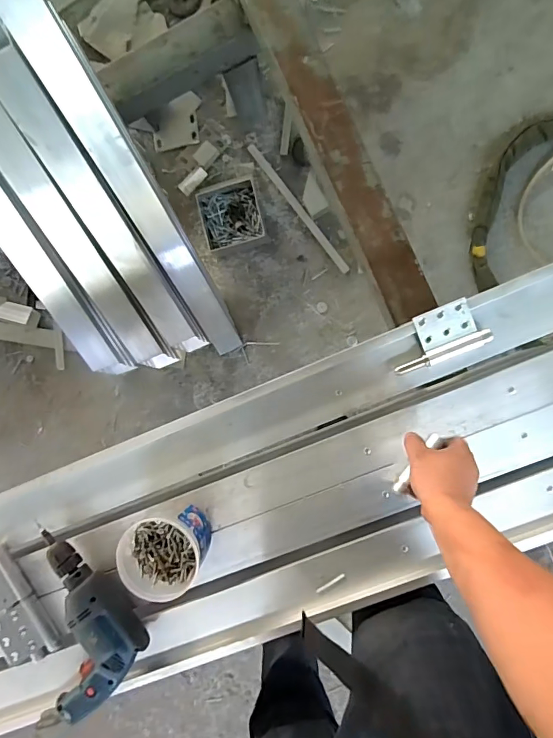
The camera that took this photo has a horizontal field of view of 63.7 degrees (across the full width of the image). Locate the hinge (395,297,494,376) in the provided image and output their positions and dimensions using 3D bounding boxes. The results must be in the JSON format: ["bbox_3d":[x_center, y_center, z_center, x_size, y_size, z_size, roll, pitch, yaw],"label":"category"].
[{"bbox_3d":[0.227,-0.046,0.629,0.130,0.012,0.072,-23,90,6],"label":"hinge"}]

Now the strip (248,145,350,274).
[{"bbox_3d":[0.059,-0.434,1.206,0.024,0.015,0.433,-37,90,7],"label":"strip"}]

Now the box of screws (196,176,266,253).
[{"bbox_3d":[-0.118,-0.410,1.189,0.163,0.053,0.185,-13,93,6],"label":"box of screws"}]

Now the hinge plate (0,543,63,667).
[{"bbox_3d":[-0.431,0.387,0.723,0.086,0.032,0.185,-31,89,6],"label":"hinge plate"}]

